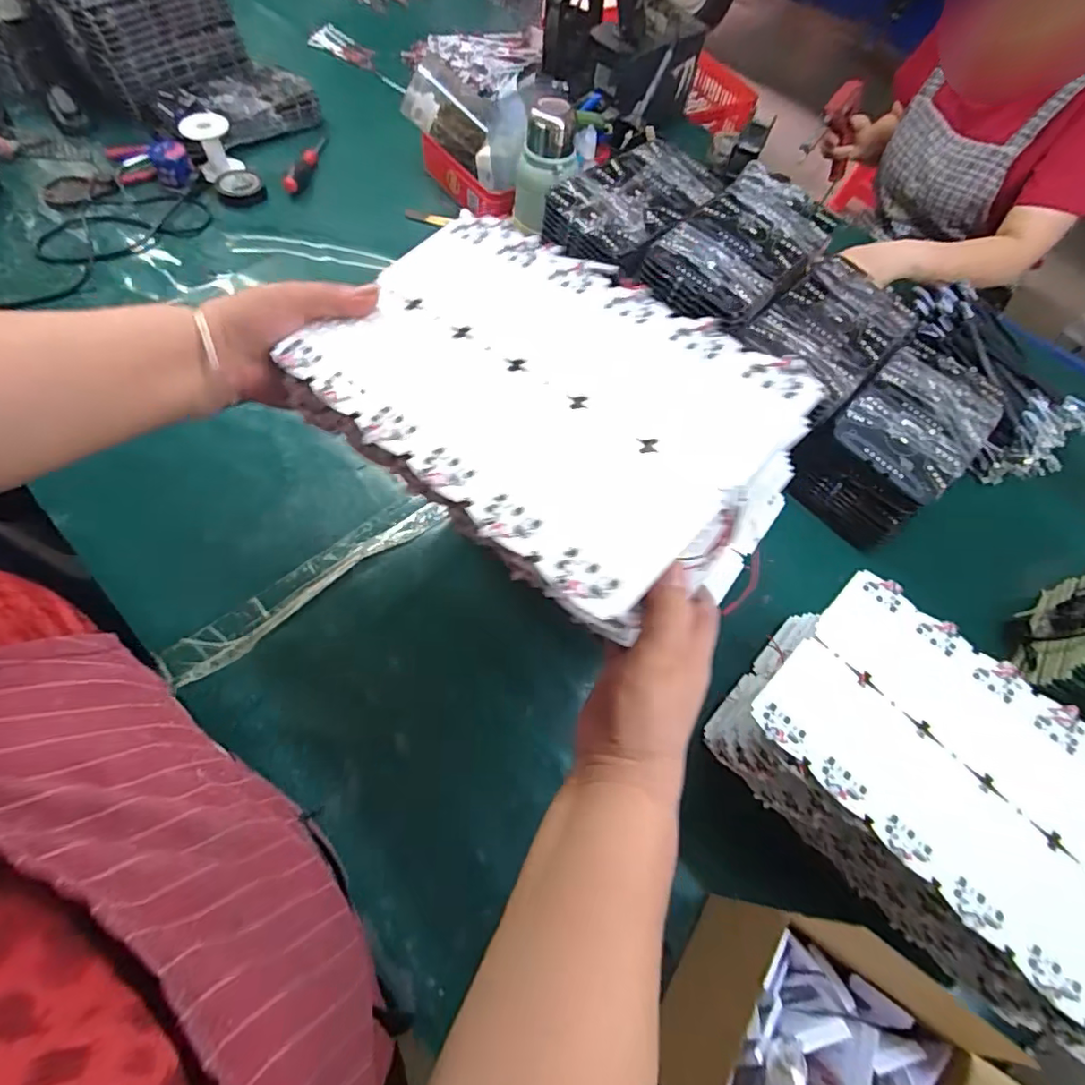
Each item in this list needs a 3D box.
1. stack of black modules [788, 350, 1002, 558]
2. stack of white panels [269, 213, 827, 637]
[{"bbox_3d":[0.444,-0.131,0.684,0.254,0.115,0.145,-37,73,-21],"label":"stack of black modules"},{"bbox_3d":[-0.002,-0.087,0.355,0.309,0.056,0.194,39,72,26],"label":"stack of white panels"}]

